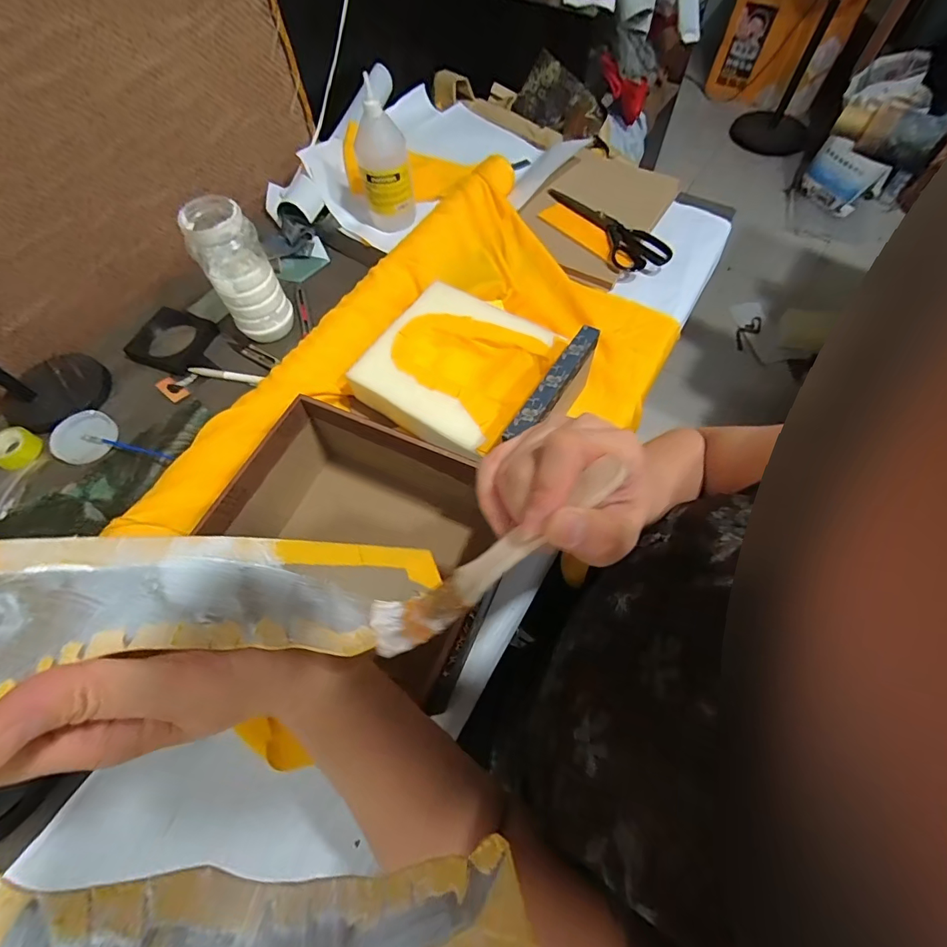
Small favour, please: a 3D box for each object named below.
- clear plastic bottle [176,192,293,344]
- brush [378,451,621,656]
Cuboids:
[{"bbox_3d":[-0.298,-0.260,0.576,0.073,0.151,0.079,-10,63,-4],"label":"clear plastic bottle"},{"bbox_3d":[0.010,0.038,0.207,0.135,0.018,0.027,-37,66,9],"label":"brush"}]

